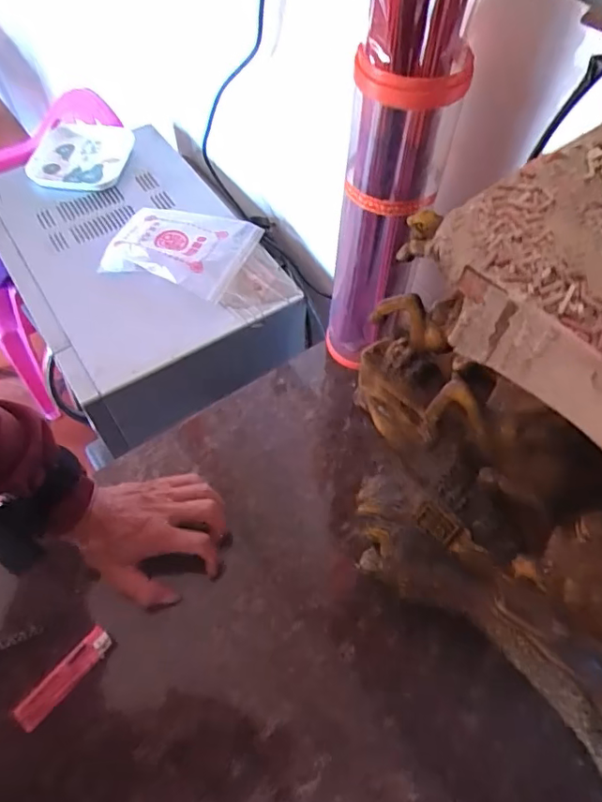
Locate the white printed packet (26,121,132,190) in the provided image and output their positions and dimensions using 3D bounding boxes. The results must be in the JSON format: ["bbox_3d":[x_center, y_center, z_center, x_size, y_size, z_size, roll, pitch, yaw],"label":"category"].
[{"bbox_3d":[-0.348,-0.393,0.879,0.144,0.024,0.150,9,59,4],"label":"white printed packet"}]

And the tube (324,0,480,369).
[{"bbox_3d":[0.071,-0.164,0.481,0.074,0.400,0.065,9,59,4],"label":"tube"}]

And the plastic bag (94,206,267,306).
[{"bbox_3d":[-0.162,-0.213,0.754,0.178,0.027,0.139,20,61,10],"label":"plastic bag"}]

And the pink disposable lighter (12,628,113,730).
[{"bbox_3d":[-0.198,0.232,0.465,0.024,0.017,0.089,36,65,18],"label":"pink disposable lighter"}]

